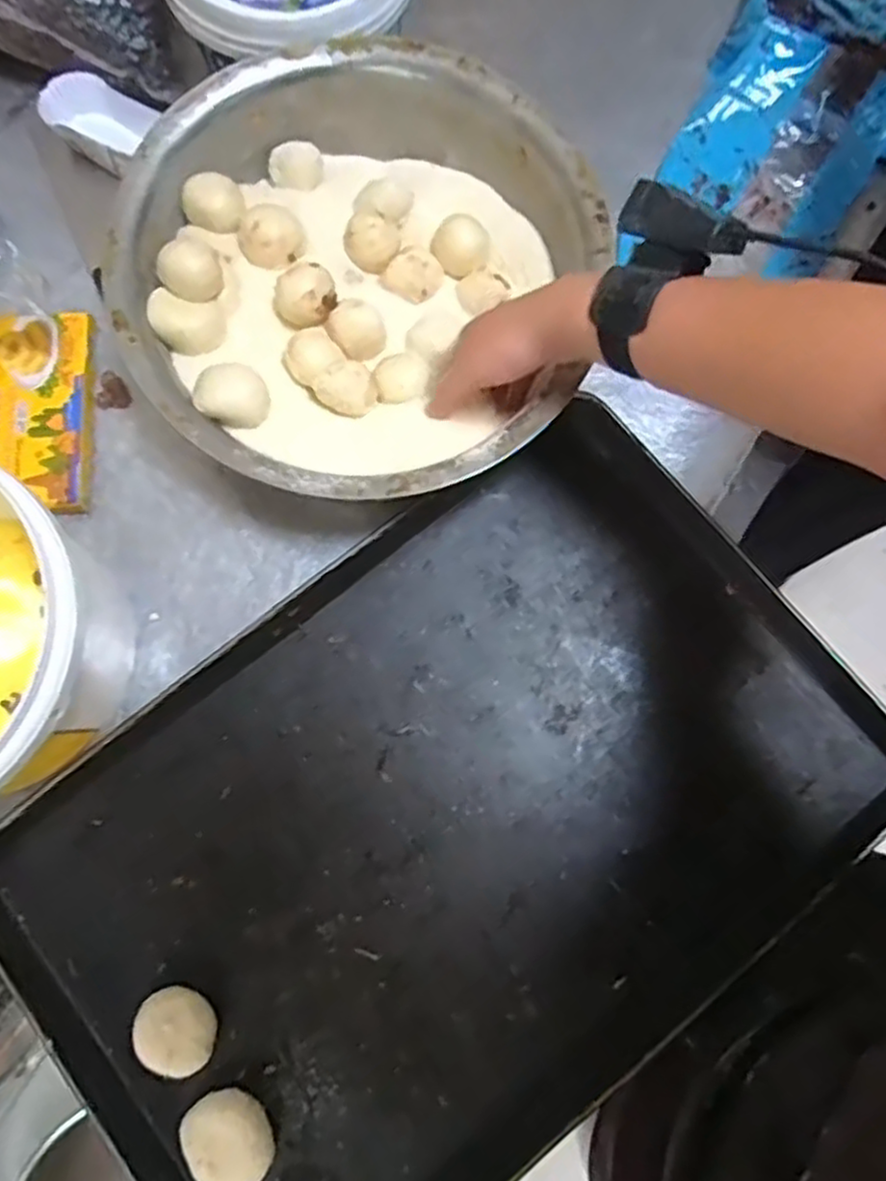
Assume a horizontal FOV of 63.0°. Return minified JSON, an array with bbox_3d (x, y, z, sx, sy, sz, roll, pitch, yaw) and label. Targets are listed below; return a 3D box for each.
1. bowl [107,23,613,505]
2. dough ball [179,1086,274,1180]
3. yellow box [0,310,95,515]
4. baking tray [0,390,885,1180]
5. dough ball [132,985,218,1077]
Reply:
[{"bbox_3d":[-0.064,-0.238,0.579,0.345,0.109,0.344,0,78,-2],"label":"bowl"},{"bbox_3d":[-0.149,0.380,0.495,0.058,0.024,0.060,0,78,-2],"label":"dough ball"},{"bbox_3d":[-0.338,-0.146,0.602,0.087,0.027,0.167,-1,78,-2],"label":"yellow box"},{"bbox_3d":[0.003,0.172,0.534,0.599,0.035,0.410,-38,82,-8],"label":"baking tray"},{"bbox_3d":[-0.190,0.311,0.505,0.053,0.031,0.052,0,78,-2],"label":"dough ball"}]

